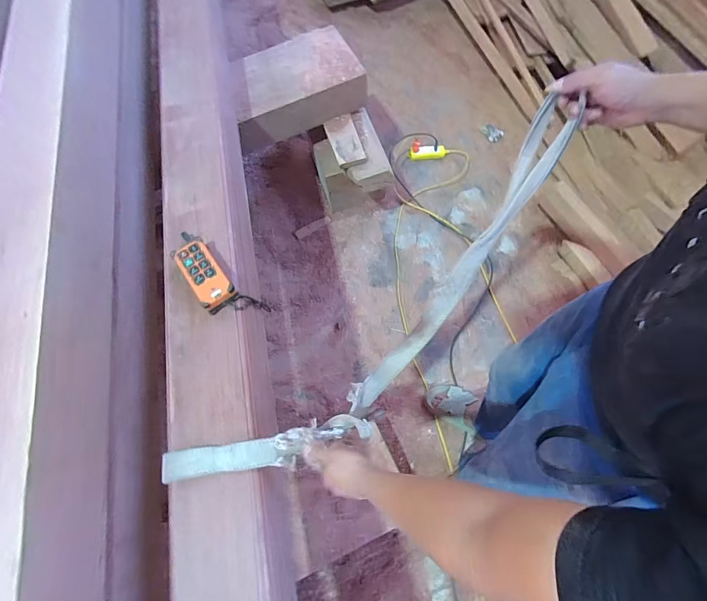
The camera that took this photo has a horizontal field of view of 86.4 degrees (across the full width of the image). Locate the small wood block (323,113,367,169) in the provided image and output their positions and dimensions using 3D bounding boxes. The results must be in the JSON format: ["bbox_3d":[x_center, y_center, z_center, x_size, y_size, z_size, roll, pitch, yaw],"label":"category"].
[{"bbox_3d":[-0.030,-0.595,1.402,0.109,0.034,0.235,-15,68,-4],"label":"small wood block"}]

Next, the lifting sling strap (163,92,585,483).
[{"bbox_3d":[0.059,0.061,0.730,0.887,0.344,0.194,-45,74,0],"label":"lifting sling strap"}]

